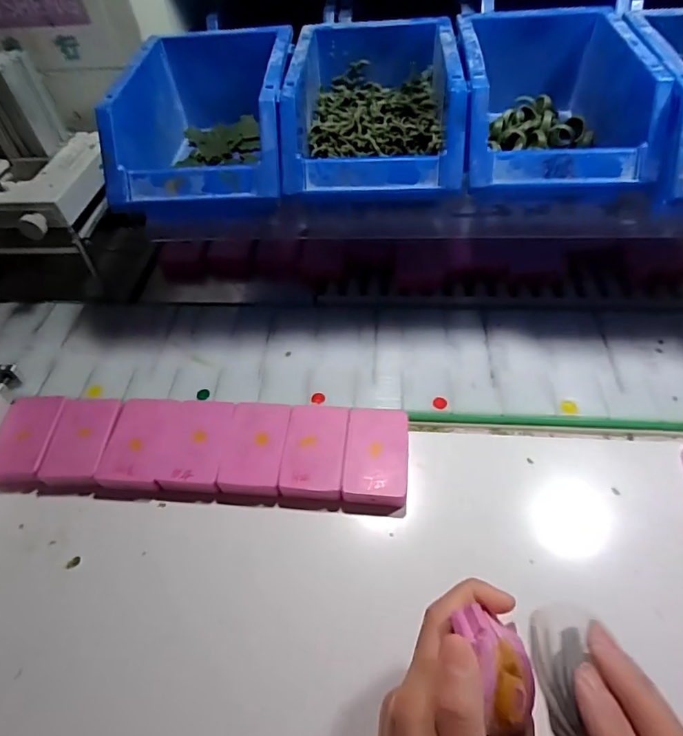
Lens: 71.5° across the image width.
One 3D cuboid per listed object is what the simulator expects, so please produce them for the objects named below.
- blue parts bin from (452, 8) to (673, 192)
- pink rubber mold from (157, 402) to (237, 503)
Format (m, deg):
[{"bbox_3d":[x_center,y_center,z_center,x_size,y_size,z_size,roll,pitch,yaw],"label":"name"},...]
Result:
[{"bbox_3d":[0.150,-0.197,0.356,0.122,0.081,0.173,0,51,7],"label":"blue parts bin"},{"bbox_3d":[-0.107,0.060,0.357,0.043,0.019,0.076,1,48,6],"label":"pink rubber mold"}]

